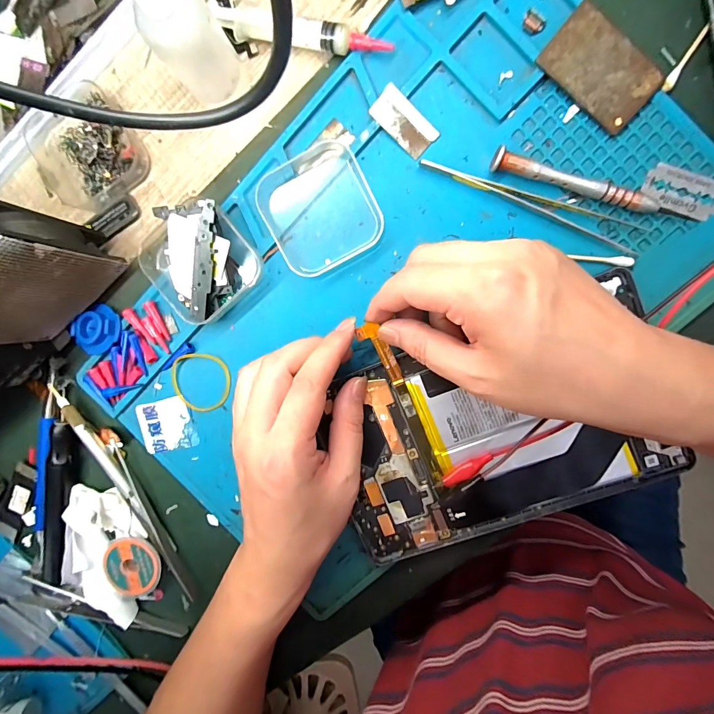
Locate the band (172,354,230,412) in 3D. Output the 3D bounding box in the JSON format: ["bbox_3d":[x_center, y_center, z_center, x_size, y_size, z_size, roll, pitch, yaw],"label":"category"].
[{"bbox_3d":[-0.107,0.018,0.250,0.040,0.006,0.040,1,98,6],"label":"band"}]

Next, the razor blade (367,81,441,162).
[{"bbox_3d":[0.028,-0.137,0.213,0.039,0.004,0.020,40,103,-10],"label":"razor blade"}]

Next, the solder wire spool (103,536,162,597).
[{"bbox_3d":[-0.164,0.153,0.270,0.040,0.011,0.043,1,98,6],"label":"solder wire spool"}]

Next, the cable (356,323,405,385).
[{"bbox_3d":[0.016,-0.001,0.223,0.013,0.004,0.045,-31,115,9],"label":"cable"}]

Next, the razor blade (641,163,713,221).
[{"bbox_3d":[0.182,-0.092,0.203,0.040,0.004,0.023,18,99,4],"label":"razor blade"}]

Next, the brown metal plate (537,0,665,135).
[{"bbox_3d":[0.132,-0.155,0.197,0.060,0.004,0.036,41,102,-4],"label":"brown metal plate"}]

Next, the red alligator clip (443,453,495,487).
[{"bbox_3d":[0.069,0.070,0.230,0.033,0.008,0.009,-39,92,10],"label":"red alligator clip"}]

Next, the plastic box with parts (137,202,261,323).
[{"bbox_3d":[-0.099,-0.059,0.226,0.065,0.026,0.065,-37,92,10],"label":"plastic box with parts"}]

